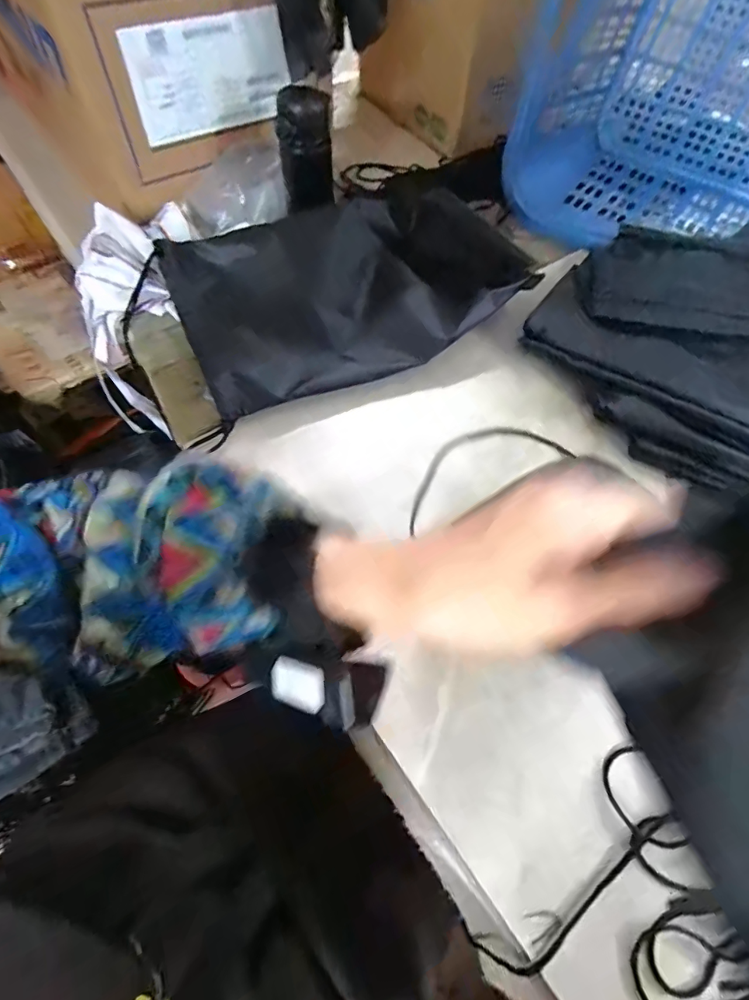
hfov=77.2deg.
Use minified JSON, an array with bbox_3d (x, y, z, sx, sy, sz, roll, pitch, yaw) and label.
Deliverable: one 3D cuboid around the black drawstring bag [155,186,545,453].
[{"bbox_3d":[-0.037,-0.242,0.560,0.360,0.063,0.247,-21,66,-14],"label":"black drawstring bag"}]

